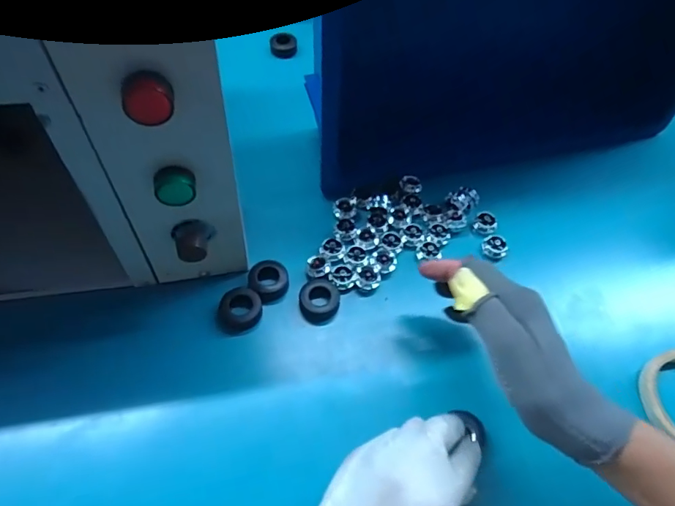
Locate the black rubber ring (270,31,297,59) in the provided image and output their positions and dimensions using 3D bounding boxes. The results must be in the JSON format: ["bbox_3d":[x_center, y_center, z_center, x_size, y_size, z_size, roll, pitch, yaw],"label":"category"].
[{"bbox_3d":[-0.075,-0.290,0.663,0.037,0.019,0.032,-1,57,-3],"label":"black rubber ring"}]

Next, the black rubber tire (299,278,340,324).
[{"bbox_3d":[-0.017,0.045,0.451,0.038,0.019,0.037,1,57,-2],"label":"black rubber tire"}]

